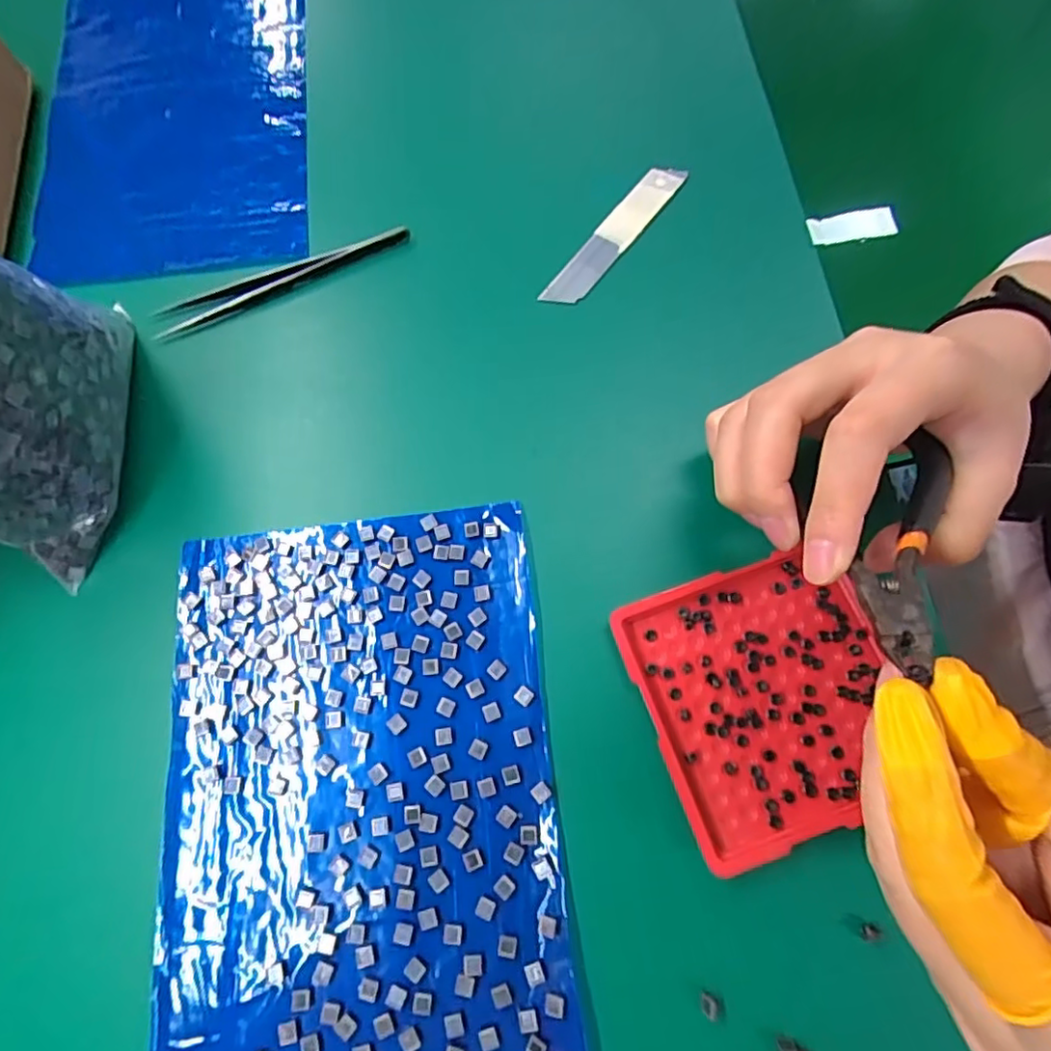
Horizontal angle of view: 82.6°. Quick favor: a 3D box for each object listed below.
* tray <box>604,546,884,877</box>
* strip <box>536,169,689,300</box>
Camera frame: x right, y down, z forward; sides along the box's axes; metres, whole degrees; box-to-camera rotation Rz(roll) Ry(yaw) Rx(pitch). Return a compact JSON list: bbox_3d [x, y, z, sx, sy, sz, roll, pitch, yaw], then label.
[{"bbox_3d":[0.094,0.064,0.230,0.093,0.009,0.097,-20,73,-4],"label":"tray"},{"bbox_3d":[0.044,-0.144,0.297,0.017,0.006,0.094,38,80,8],"label":"strip"}]

